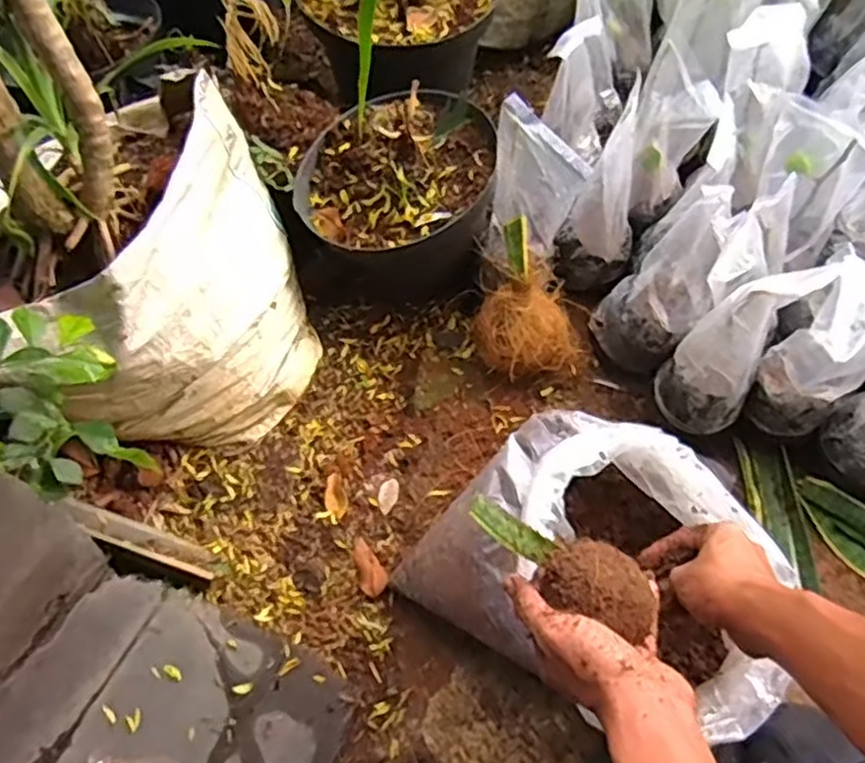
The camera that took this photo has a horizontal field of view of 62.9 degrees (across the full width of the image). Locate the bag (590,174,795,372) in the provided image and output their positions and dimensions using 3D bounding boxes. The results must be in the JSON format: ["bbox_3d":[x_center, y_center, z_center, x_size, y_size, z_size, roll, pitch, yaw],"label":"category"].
[{"bbox_3d":[0.265,-0.108,0.720,0.086,0.248,0.099,-8,63,-33],"label":"bag"}]

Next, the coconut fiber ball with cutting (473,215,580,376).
[{"bbox_3d":[0.099,-0.070,0.764,0.122,0.146,0.099,42,74,18],"label":"coconut fiber ball with cutting"}]

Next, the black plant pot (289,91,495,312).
[{"bbox_3d":[-0.042,-0.213,0.838,0.223,0.157,0.235,-1,66,2],"label":"black plant pot"}]

